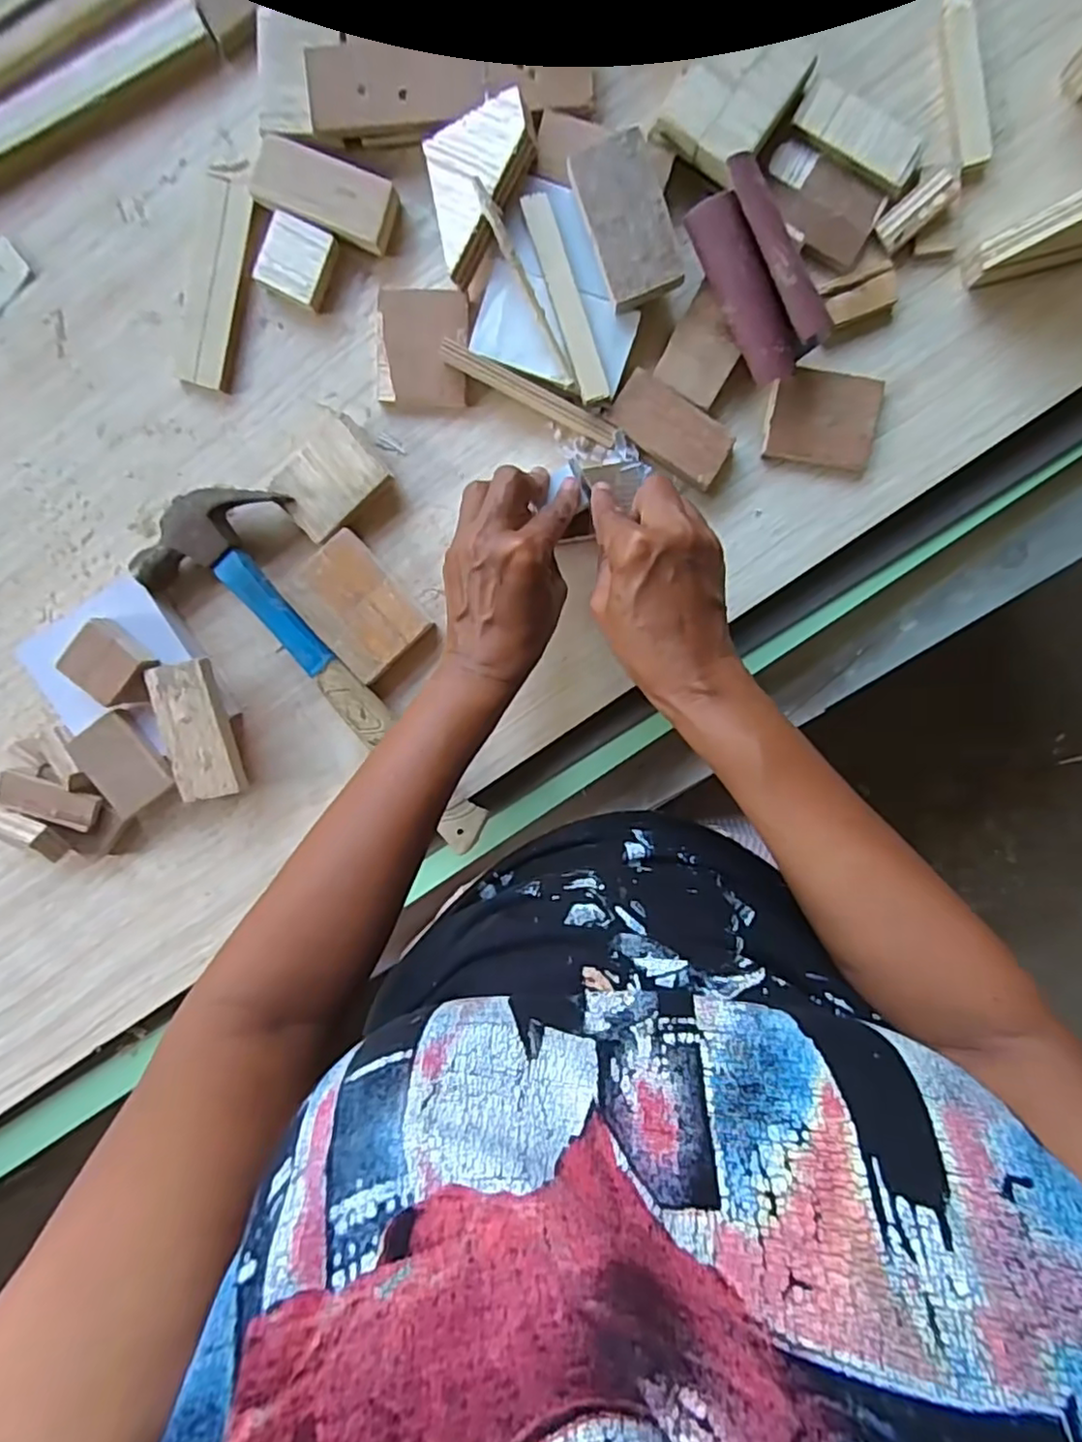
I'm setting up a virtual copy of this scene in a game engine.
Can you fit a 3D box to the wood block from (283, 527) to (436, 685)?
[{"bbox_3d":[-0.119,-0.074,0.431,0.060,0.021,0.084,-41,95,8],"label":"wood block"}]

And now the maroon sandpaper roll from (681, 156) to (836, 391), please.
[{"bbox_3d":[0.120,-0.247,0.364,0.044,0.020,0.102,-26,99,32],"label":"maroon sandpaper roll"}]

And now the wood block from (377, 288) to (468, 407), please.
[{"bbox_3d":[-0.074,-0.231,0.408,0.055,0.010,0.064,2,99,2],"label":"wood block"}]

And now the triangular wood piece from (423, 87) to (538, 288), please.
[{"bbox_3d":[-0.030,-0.300,0.371,0.062,0.022,0.077,-12,99,5],"label":"triangular wood piece"}]

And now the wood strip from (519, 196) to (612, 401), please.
[{"bbox_3d":[0.015,-0.242,0.377,0.015,0.005,0.113,-17,97,11],"label":"wood strip"}]

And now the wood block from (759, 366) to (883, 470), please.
[{"bbox_3d":[0.171,-0.183,0.398,0.063,0.007,0.051,10,100,1],"label":"wood block"}]

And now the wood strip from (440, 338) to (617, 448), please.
[{"bbox_3d":[-0.007,-0.199,0.396,0.115,0.011,0.012,26,100,-2],"label":"wood strip"}]

